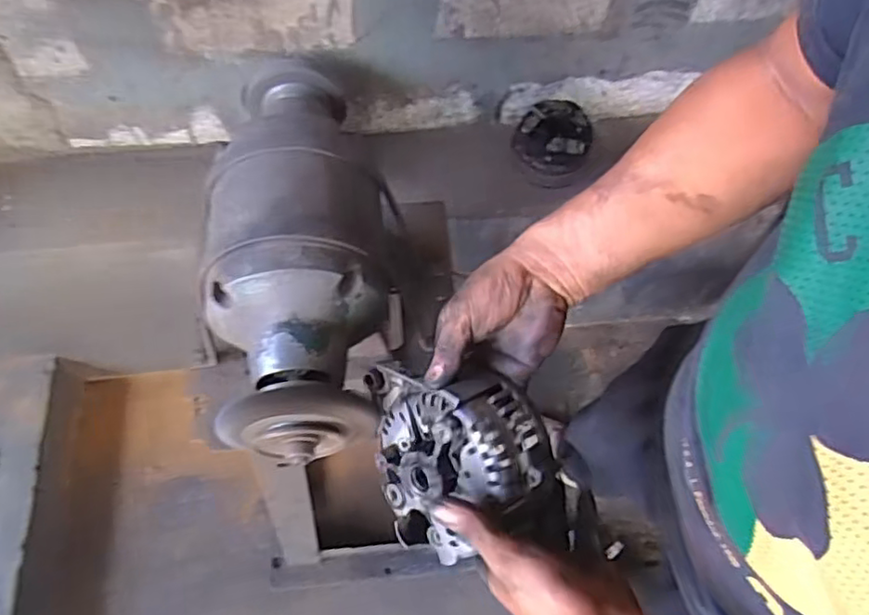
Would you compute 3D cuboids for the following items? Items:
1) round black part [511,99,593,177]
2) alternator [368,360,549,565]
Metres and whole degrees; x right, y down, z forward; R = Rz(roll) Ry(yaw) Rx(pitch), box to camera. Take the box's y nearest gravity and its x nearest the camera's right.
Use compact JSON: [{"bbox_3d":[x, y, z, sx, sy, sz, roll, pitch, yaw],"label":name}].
[{"bbox_3d":[0.200,-0.288,1.099,0.126,0.062,0.115,1,60,-1],"label":"round black part"},{"bbox_3d":[0.023,0.116,0.522,0.105,0.142,0.156,-8,87,-48],"label":"alternator"}]

